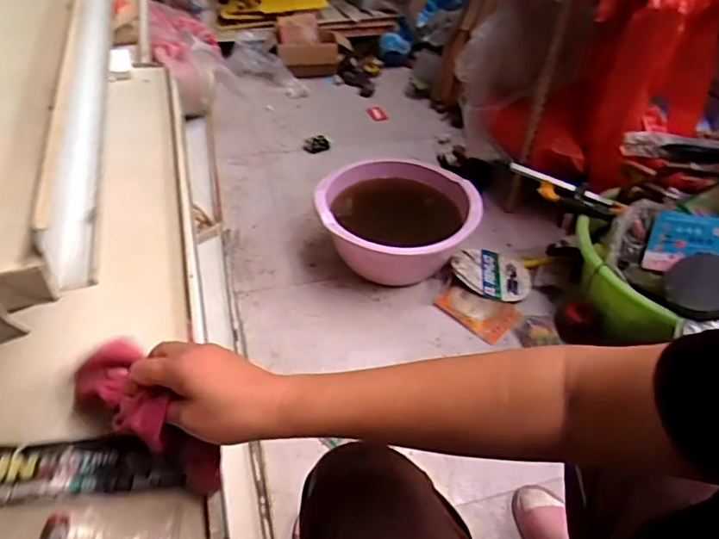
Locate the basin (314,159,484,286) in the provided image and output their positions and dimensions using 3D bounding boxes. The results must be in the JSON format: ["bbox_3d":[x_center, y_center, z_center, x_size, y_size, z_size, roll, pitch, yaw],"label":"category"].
[{"bbox_3d":[0.090,-0.110,1.372,0.372,0.168,0.363,2,44,-2],"label":"basin"}]

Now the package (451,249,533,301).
[{"bbox_3d":[0.325,0.011,1.349,0.196,0.041,0.164,12,44,8],"label":"package"}]

